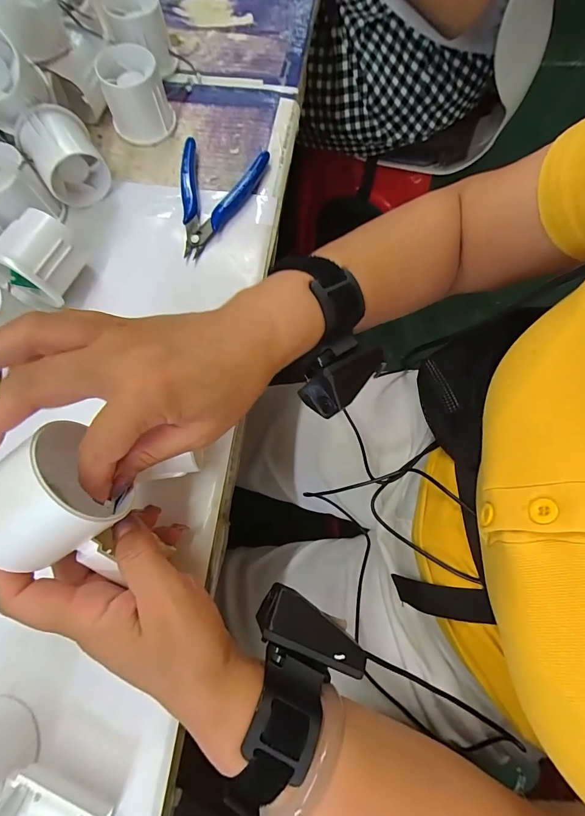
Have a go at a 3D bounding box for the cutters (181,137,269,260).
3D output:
[{"bbox_3d":[-0.074,-0.185,0.324,0.073,0.015,0.112,15,75,6],"label":"cutters"}]

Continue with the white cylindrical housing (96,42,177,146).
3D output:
[{"bbox_3d":[-0.145,-0.288,0.338,0.054,0.053,0.054,0,74,1],"label":"white cylindrical housing"}]

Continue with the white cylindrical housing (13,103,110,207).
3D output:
[{"bbox_3d":[-0.195,-0.216,0.315,0.051,0.055,0.051,0,74,1],"label":"white cylindrical housing"}]

